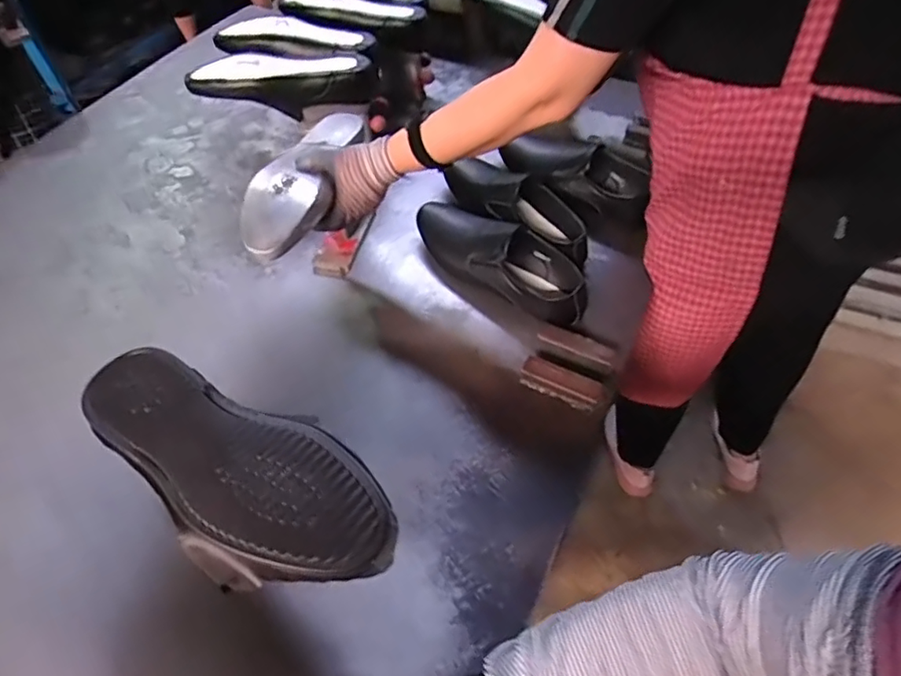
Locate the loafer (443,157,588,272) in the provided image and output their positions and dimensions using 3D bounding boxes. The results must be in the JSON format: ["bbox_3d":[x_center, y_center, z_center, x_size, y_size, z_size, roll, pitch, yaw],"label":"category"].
[{"bbox_3d":[0.097,-0.207,0.882,0.099,0.086,0.286,-29,57,-19],"label":"loafer"}]

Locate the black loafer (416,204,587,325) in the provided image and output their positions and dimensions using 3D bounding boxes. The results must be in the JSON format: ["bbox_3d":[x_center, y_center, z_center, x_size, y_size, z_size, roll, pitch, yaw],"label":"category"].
[{"bbox_3d":[0.064,-0.120,0.820,0.291,0.088,0.099,27,58,21],"label":"black loafer"}]

